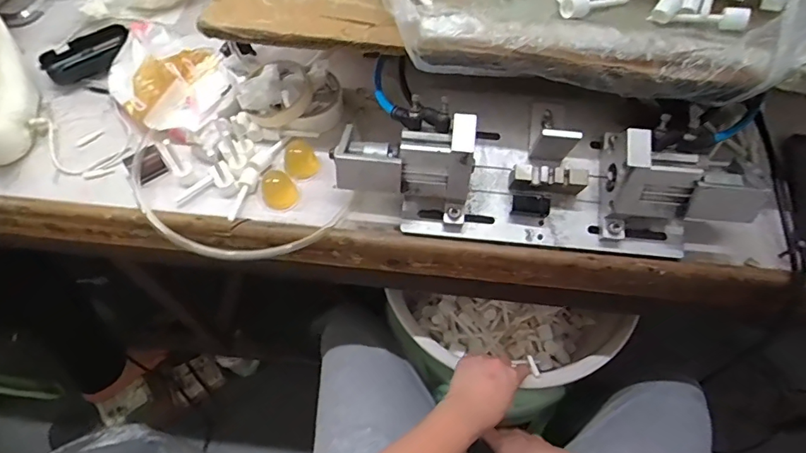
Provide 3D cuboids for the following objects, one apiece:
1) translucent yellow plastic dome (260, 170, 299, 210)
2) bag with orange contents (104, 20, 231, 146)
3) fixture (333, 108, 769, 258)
[{"bbox_3d":[-0.133,-0.039,0.521,0.036,0.030,0.032,-20,62,-12],"label":"translucent yellow plastic dome"},{"bbox_3d":[-0.270,-0.173,0.565,0.127,0.054,0.151,-35,66,-19],"label":"bag with orange contents"},{"bbox_3d":[0.134,-0.055,0.481,0.388,0.091,0.122,5,60,2],"label":"fixture"}]

